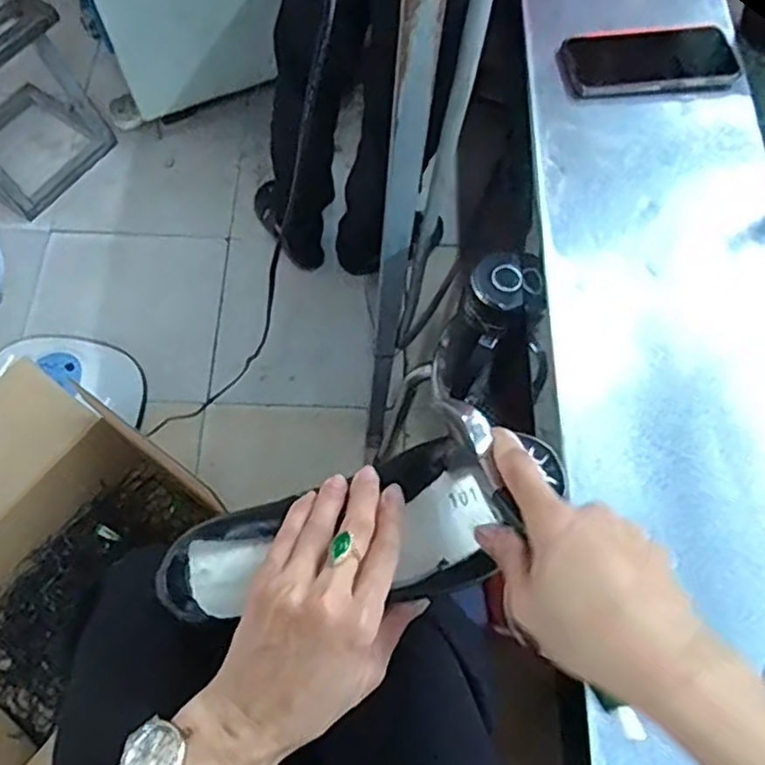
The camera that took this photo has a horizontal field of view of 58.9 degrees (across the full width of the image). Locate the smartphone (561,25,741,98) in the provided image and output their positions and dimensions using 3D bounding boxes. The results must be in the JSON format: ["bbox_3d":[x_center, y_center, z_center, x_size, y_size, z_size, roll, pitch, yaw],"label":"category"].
[{"bbox_3d":[0.276,-0.334,0.701,0.170,0.011,0.089,-4,67,-4],"label":"smartphone"}]

